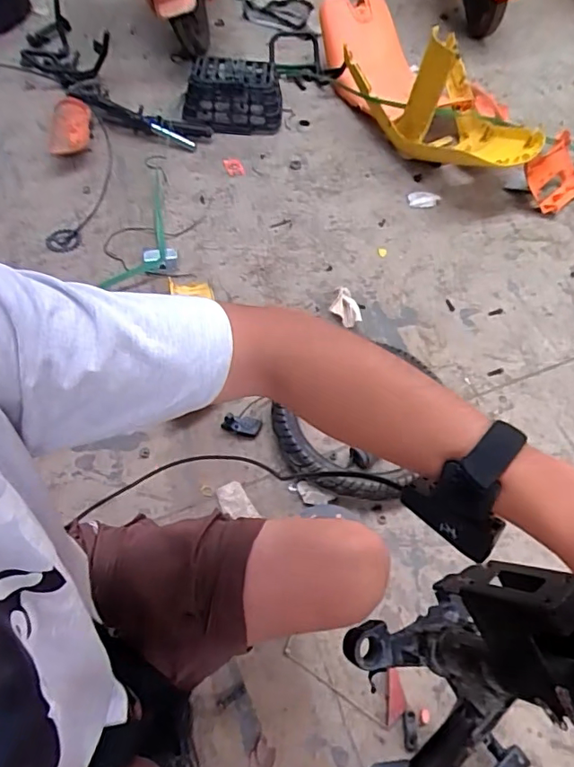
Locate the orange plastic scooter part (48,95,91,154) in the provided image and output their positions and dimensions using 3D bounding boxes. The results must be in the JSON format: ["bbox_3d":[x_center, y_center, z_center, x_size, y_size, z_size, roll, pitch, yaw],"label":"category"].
[{"bbox_3d":[-0.635,-0.752,1.525,0.122,0.066,0.203,0,57,-3],"label":"orange plastic scooter part"}]

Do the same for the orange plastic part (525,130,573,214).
[{"bbox_3d":[0.789,-0.610,1.527,0.220,0.061,0.178,-39,105,-17],"label":"orange plastic part"}]

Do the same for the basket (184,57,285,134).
[{"bbox_3d":[-0.160,-0.854,1.543,0.287,0.144,0.181,6,57,1],"label":"basket"}]

